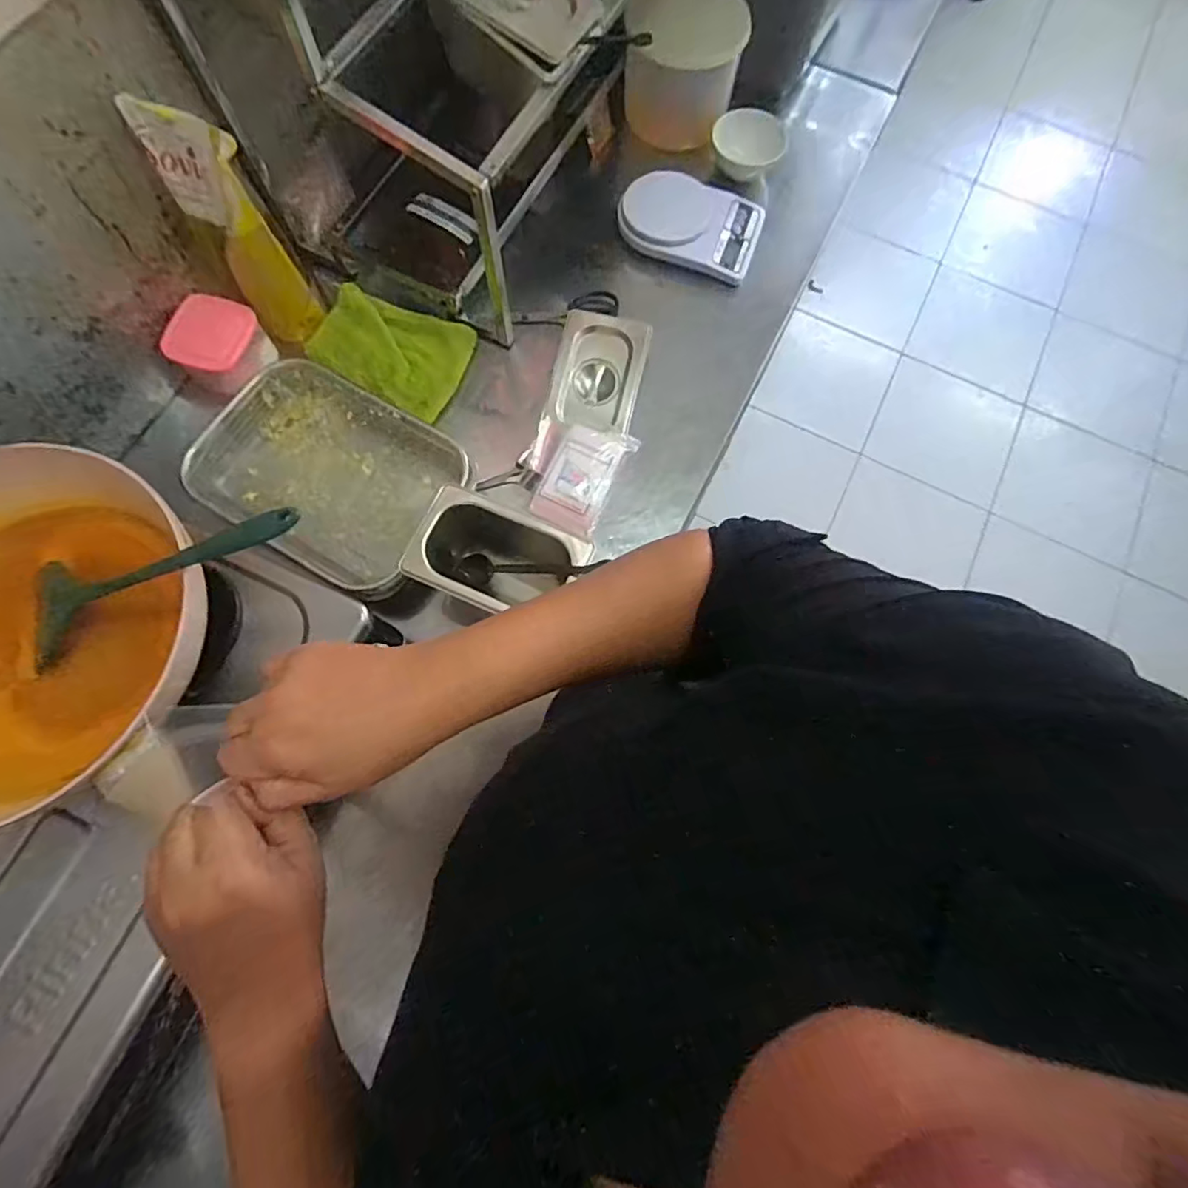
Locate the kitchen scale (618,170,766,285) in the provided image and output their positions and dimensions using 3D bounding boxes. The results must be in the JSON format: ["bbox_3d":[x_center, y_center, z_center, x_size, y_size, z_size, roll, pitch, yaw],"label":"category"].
[{"bbox_3d":[0.134,-0.520,0.807,0.191,0.038,0.132,22,75,4],"label":"kitchen scale"}]

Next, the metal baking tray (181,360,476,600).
[{"bbox_3d":[-0.300,-0.135,0.670,0.283,0.075,0.207,28,75,6],"label":"metal baking tray"}]

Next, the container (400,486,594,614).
[{"bbox_3d":[-0.100,-0.036,0.634,0.181,0.103,0.119,15,75,2],"label":"container"}]

